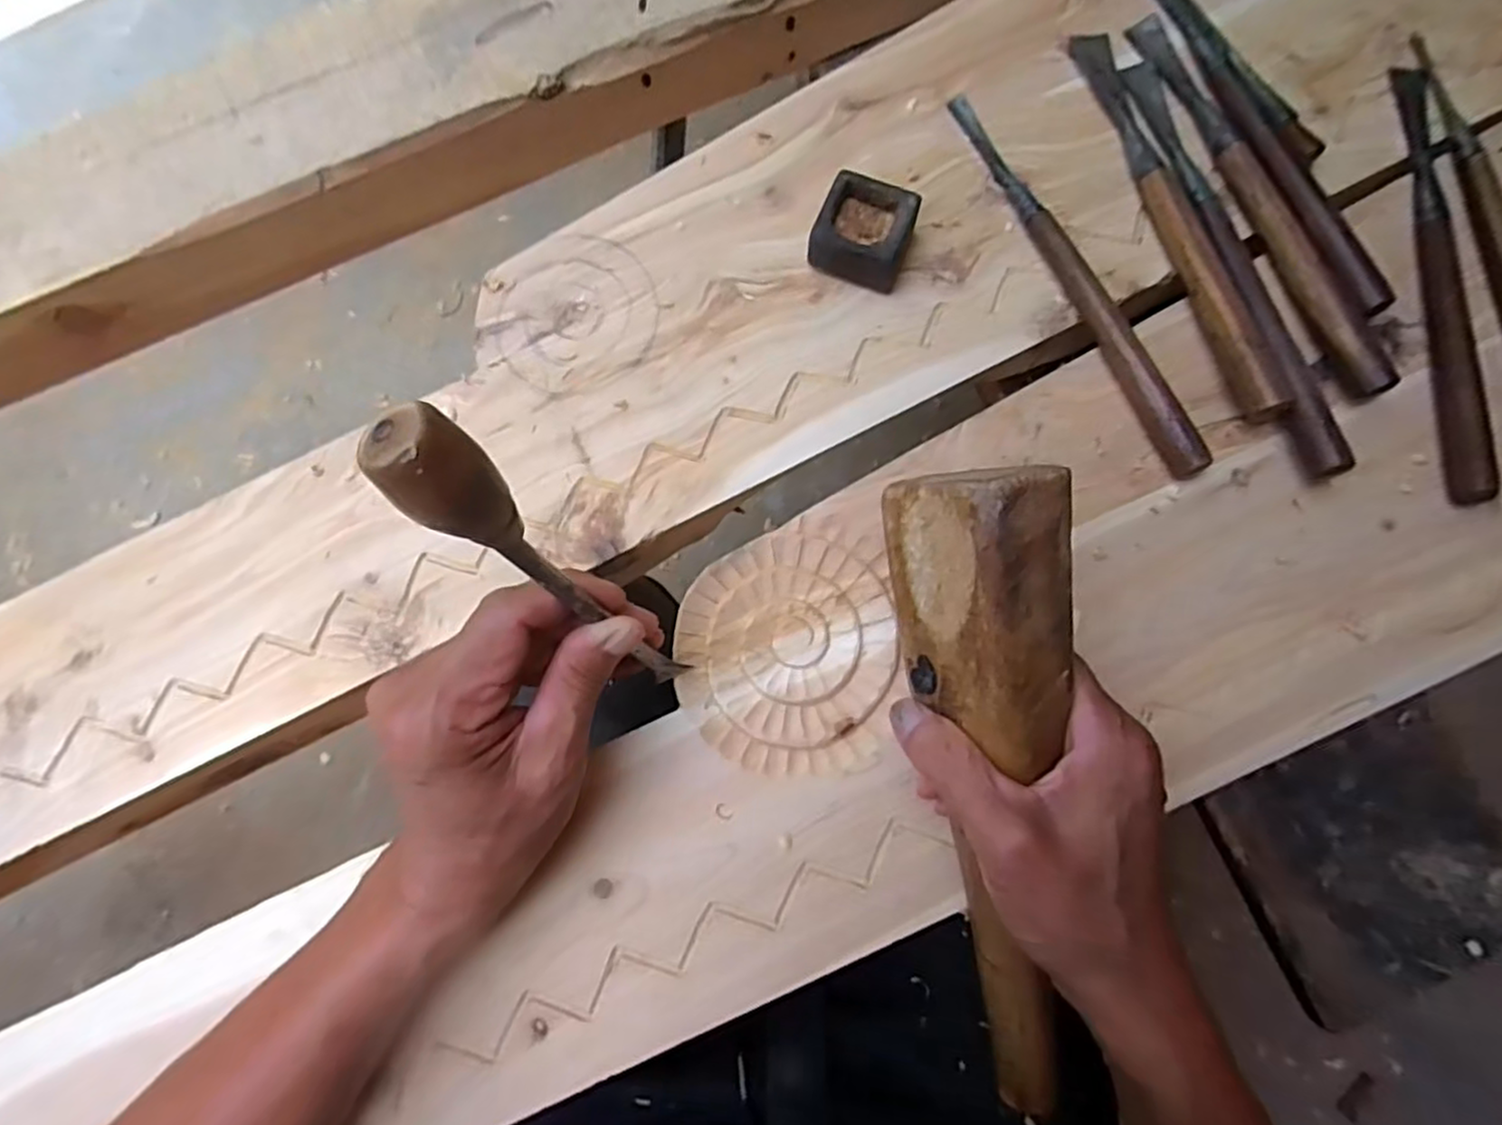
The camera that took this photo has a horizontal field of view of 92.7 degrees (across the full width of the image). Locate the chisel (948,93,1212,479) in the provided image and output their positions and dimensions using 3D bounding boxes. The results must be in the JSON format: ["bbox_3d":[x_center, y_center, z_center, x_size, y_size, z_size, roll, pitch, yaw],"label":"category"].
[{"bbox_3d":[0.168,-0.155,0.377,0.016,0.021,0.246,-24,80,-4],"label":"chisel"}]

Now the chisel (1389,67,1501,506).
[{"bbox_3d":[0.359,-0.156,0.371,0.018,0.023,0.257,7,79,2],"label":"chisel"}]

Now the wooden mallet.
[{"bbox_3d":[0.101,0.097,0.288,0.057,0.043,0.271,-9,102,-1],"label":"wooden mallet"}]

